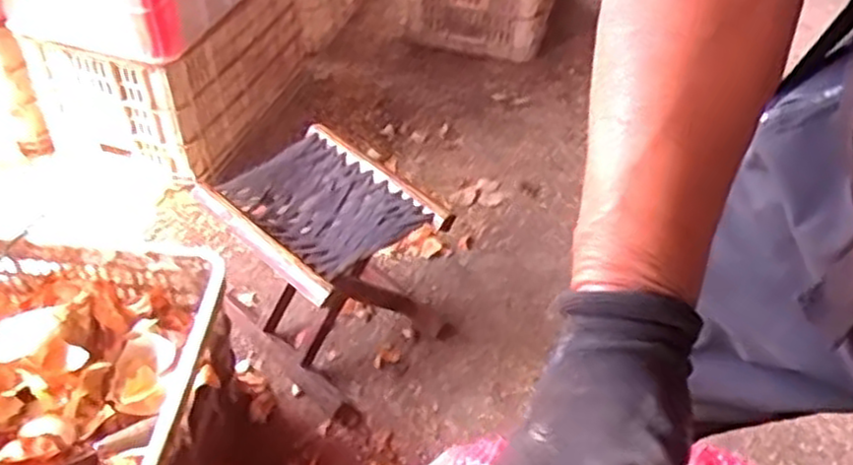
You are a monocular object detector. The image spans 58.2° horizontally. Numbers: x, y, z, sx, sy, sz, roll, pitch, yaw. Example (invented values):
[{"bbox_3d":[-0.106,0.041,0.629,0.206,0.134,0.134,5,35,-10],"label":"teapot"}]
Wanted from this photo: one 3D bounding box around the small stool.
[{"bbox_3d":[-0.157,0.057,1.205,0.275,0.298,0.292,-32,54,-31],"label":"small stool"}]

